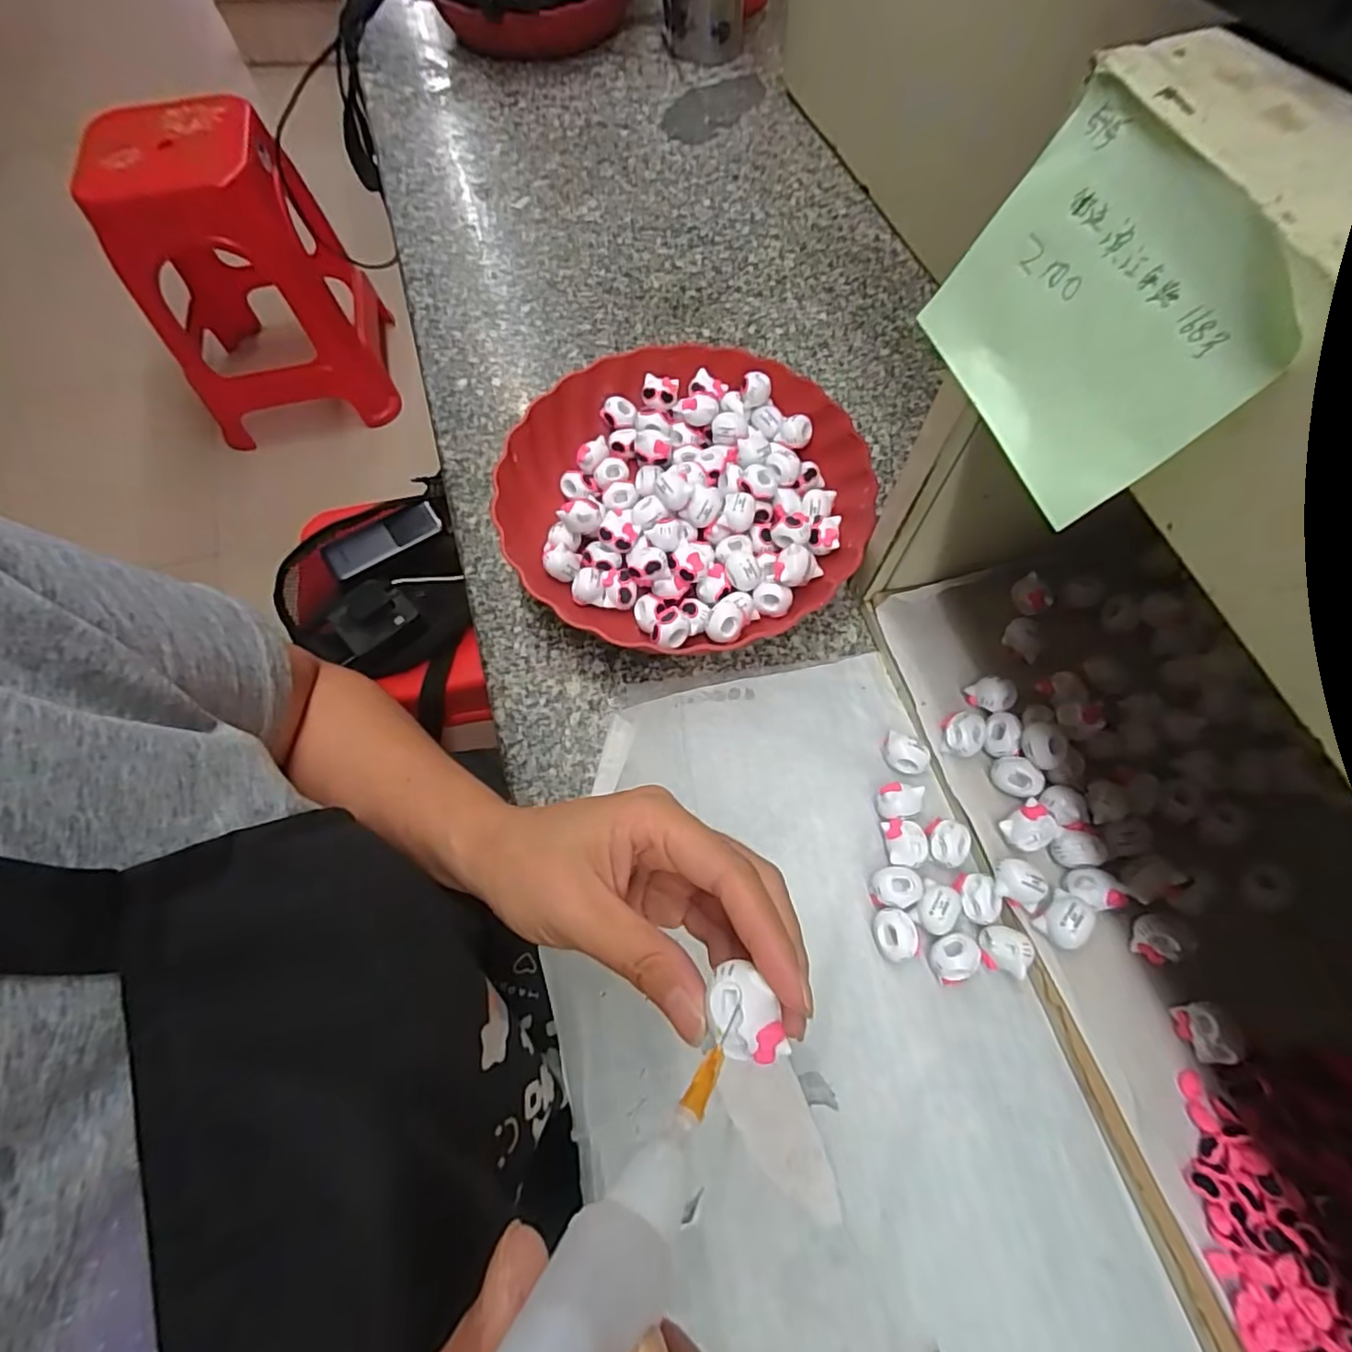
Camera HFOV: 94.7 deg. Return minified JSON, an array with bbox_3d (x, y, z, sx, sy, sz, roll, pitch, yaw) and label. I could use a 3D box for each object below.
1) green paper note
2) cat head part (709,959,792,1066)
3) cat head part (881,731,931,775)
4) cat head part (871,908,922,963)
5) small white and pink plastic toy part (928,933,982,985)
[{"bbox_3d":[0.117,-0.102,0.179,0.006,0.071,0.095,-9,66,-29],"label":"green paper note"},{"bbox_3d":[0.019,0.095,0.173,0.017,0.011,0.026,-19,67,-6],"label":"cat head part"},{"bbox_3d":[0.134,0.046,0.365,0.026,0.019,0.019,22,69,11],"label":"cat head part"},{"bbox_3d":[0.116,0.136,0.327,0.026,0.015,0.025,-10,67,-2],"label":"cat head part"},{"bbox_3d":[0.143,0.146,0.321,0.025,0.020,0.020,-36,70,-12],"label":"small white and pink plastic toy part"}]

